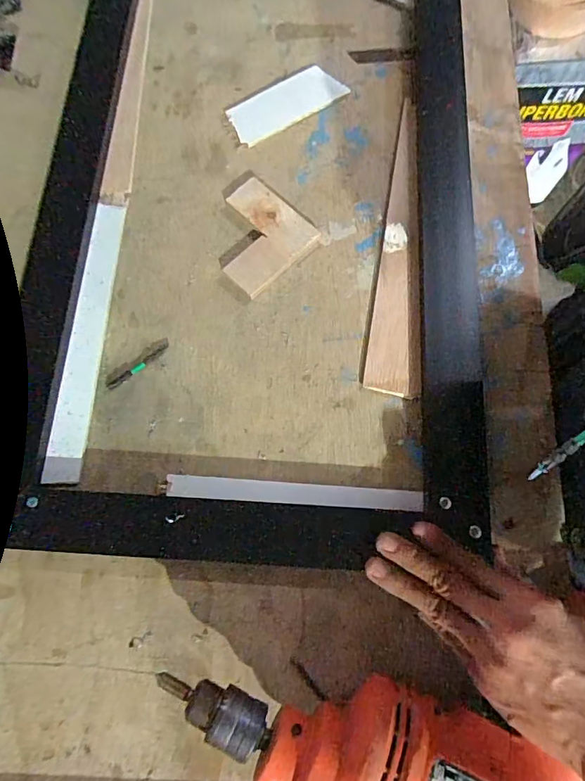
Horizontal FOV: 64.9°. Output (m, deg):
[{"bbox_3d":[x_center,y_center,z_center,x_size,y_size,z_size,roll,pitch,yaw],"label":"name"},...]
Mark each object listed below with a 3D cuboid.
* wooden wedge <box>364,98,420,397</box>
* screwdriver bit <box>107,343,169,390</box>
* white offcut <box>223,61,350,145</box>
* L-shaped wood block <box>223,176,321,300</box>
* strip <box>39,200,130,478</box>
[{"bbox_3d":[0.097,-0.141,0.429,0.043,0.007,0.299,5,74,2],"label":"wooden wedge"},{"bbox_3d":[-0.134,-0.021,0.398,0.062,0.004,0.008,-38,77,-9],"label":"screwdriver bit"},{"bbox_3d":[-0.007,-0.298,0.478,0.121,0.007,0.054,-32,76,-8],"label":"white offcut"},{"bbox_3d":[-0.036,-0.144,0.431,0.092,0.010,0.089,43,79,12],"label":"L-shaped wood block"},{"bbox_3d":[-0.182,-0.052,0.408,0.028,0.009,0.261,3,74,2],"label":"strip"}]

